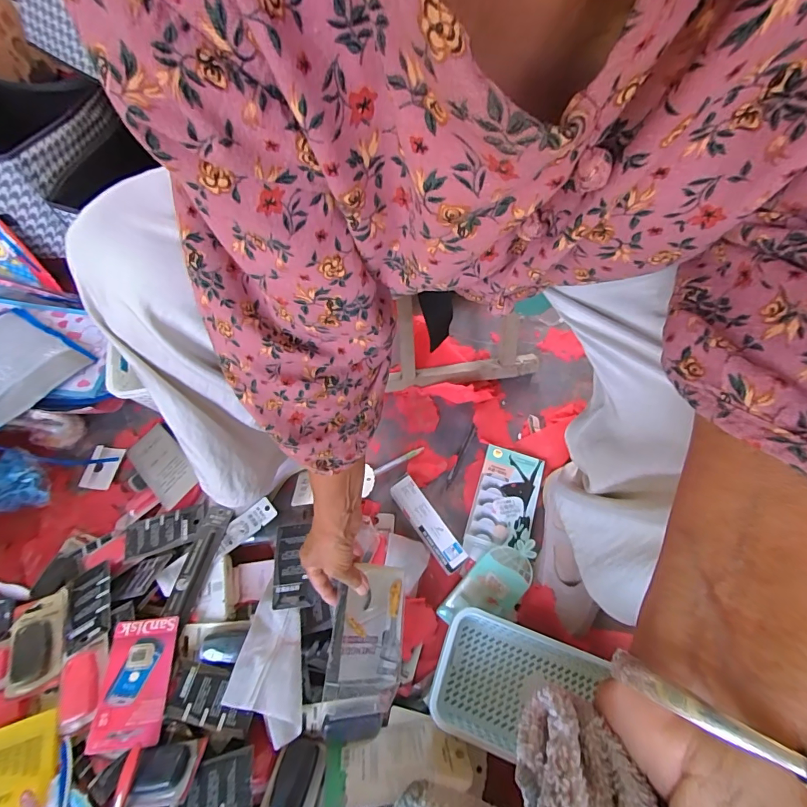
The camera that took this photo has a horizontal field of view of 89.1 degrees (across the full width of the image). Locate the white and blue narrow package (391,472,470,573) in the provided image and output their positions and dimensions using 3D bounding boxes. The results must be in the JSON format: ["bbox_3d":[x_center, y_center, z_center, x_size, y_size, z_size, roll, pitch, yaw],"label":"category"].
[{"bbox_3d":[0.034,0.176,0.603,0.038,0.026,0.148,-32,65,-13],"label":"white and blue narrow package"}]

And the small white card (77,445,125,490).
[{"bbox_3d":[-0.505,0.105,0.683,0.053,0.008,0.073,7,63,7],"label":"small white card"}]

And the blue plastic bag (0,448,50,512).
[{"bbox_3d":[-0.623,0.125,0.658,0.117,0.054,0.088,-8,62,-1],"label":"blue plastic bag"}]

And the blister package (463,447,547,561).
[{"bbox_3d":[0.153,0.153,0.623,0.090,0.010,0.173,16,64,11],"label":"blister package"}]

